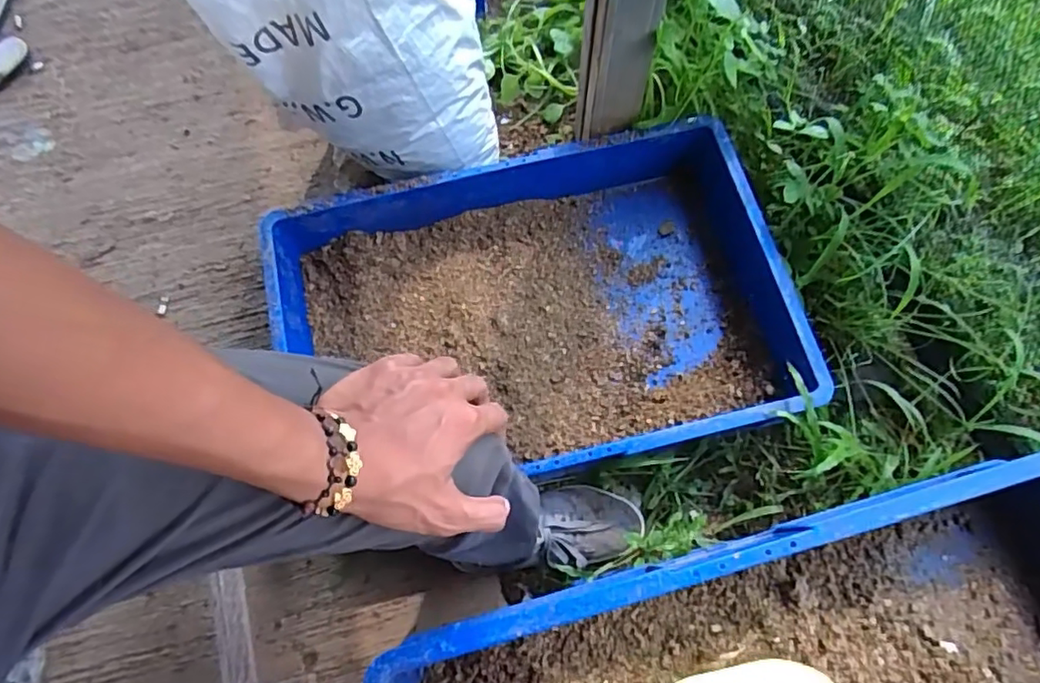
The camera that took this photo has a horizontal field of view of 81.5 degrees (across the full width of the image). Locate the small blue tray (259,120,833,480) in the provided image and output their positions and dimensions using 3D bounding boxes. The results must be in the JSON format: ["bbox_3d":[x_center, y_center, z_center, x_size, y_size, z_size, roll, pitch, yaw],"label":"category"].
[{"bbox_3d":[0.024,-0.039,0.876,0.704,0.109,0.458,-13,70,-2],"label":"small blue tray"}]

